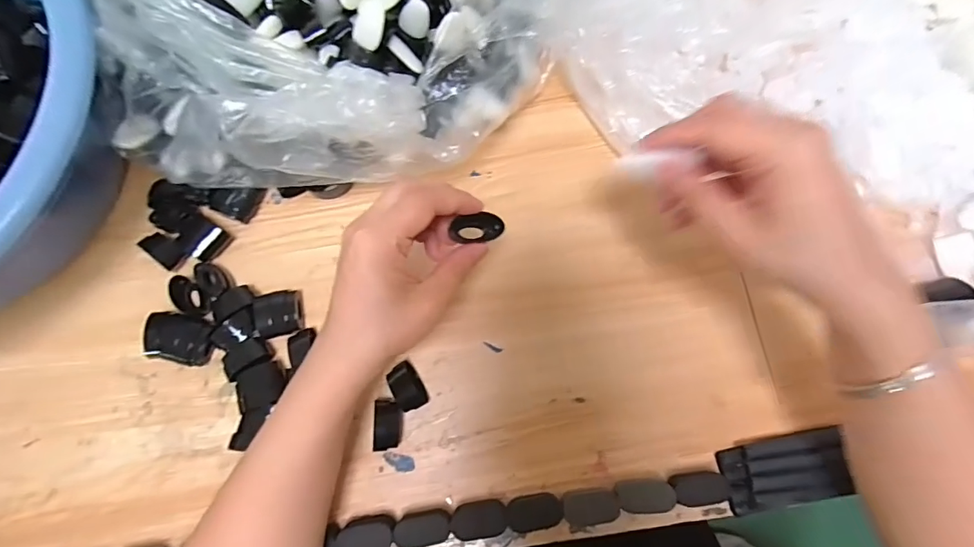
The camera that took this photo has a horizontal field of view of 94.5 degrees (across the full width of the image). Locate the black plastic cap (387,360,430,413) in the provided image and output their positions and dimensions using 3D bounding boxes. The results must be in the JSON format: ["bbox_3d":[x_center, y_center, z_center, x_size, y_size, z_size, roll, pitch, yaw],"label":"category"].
[{"bbox_3d":[-0.057,0.082,0.326,0.020,0.017,0.033,-27,78,-5],"label":"black plastic cap"}]

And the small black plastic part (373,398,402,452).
[{"bbox_3d":[-0.069,0.106,0.318,0.017,0.018,0.033,-4,77,0],"label":"small black plastic part"}]

